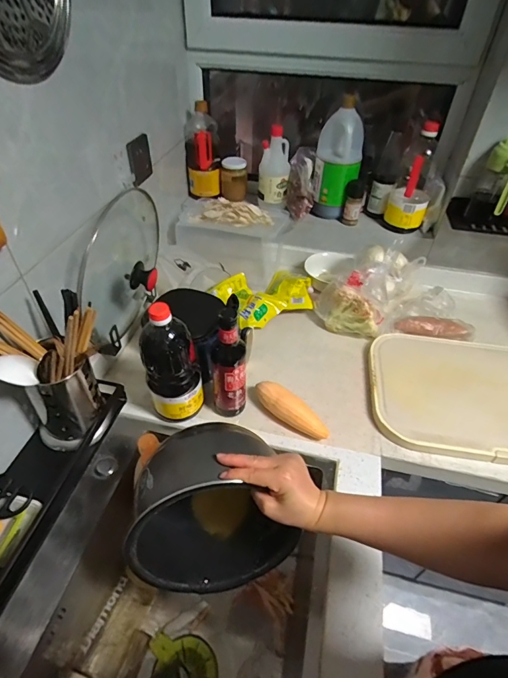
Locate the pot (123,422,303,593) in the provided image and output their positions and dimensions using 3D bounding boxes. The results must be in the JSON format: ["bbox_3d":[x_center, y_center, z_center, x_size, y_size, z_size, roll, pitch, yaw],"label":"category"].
[{"bbox_3d":[-0.054,0.226,0.534,0.201,0.201,0.171,0,44,-3],"label":"pot"}]

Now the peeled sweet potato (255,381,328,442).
[{"bbox_3d":[0.074,0.139,0.752,0.168,0.057,0.056,32,51,27],"label":"peeled sweet potato"}]

